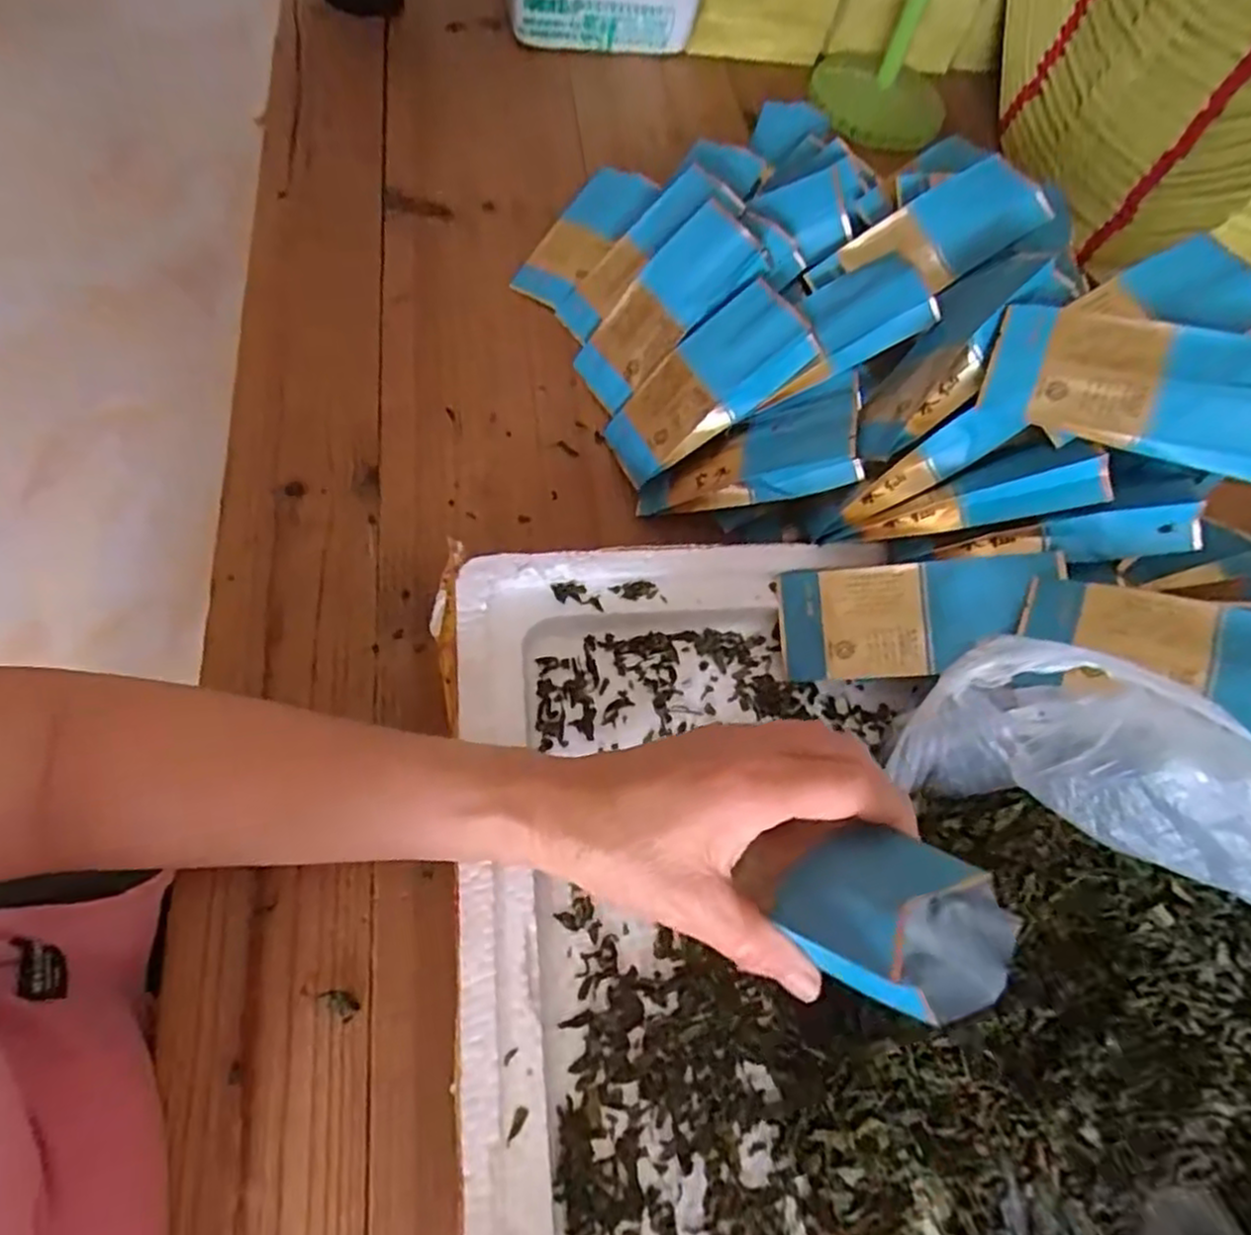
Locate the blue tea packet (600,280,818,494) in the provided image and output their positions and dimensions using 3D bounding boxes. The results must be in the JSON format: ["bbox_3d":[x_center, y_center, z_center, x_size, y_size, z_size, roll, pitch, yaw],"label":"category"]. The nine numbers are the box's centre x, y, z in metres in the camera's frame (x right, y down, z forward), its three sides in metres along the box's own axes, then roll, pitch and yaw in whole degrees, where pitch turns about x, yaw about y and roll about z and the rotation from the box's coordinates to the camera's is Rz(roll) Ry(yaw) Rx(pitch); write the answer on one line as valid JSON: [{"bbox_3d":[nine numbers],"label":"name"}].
[{"bbox_3d":[0.045,-0.136,0.431,0.127,0.020,0.058,-36,66,16],"label":"blue tea packet"}]

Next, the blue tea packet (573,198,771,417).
[{"bbox_3d":[0.023,-0.190,0.452,0.129,0.020,0.058,-41,66,20],"label":"blue tea packet"}]

